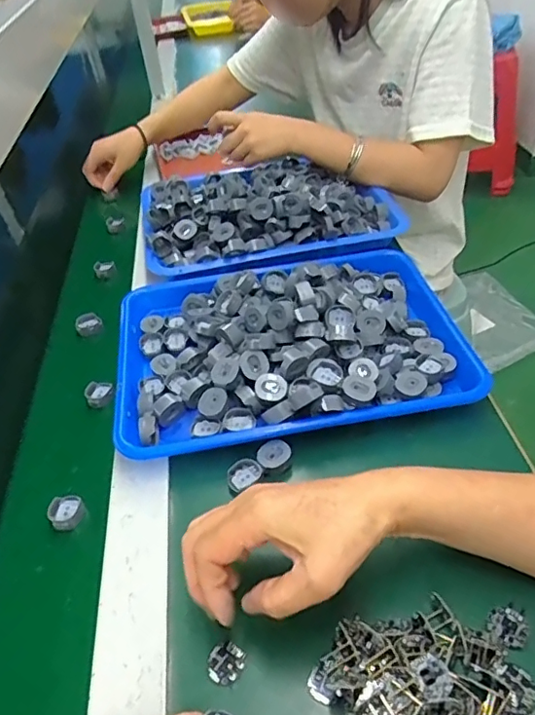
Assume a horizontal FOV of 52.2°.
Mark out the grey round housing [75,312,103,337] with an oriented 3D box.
[{"bbox_3d":[-0.211,-0.040,0.645,0.029,0.014,0.028,-15,43,-9],"label":"grey round housing"}]

